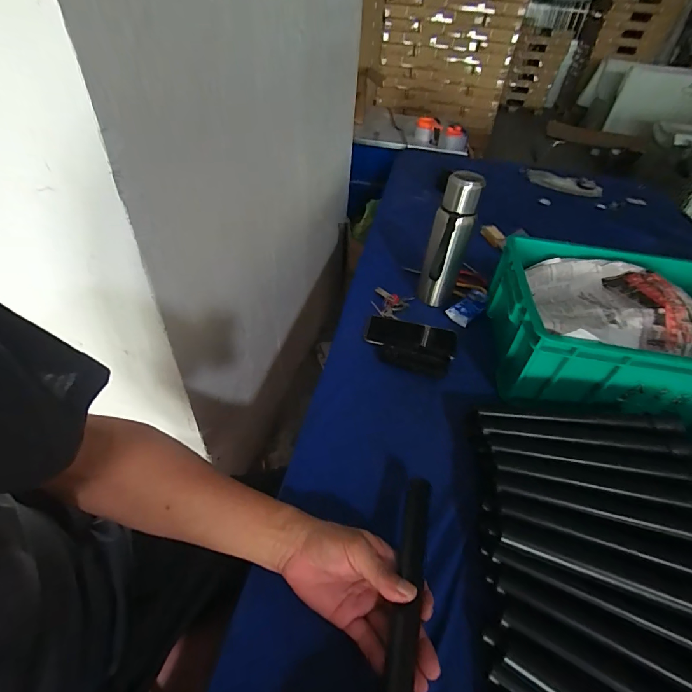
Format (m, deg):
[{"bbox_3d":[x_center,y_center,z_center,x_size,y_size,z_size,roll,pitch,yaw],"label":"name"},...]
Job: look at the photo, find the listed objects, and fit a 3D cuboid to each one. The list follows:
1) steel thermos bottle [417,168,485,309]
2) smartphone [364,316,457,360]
[{"bbox_3d":[0.186,-0.187,0.677,0.070,0.235,0.059,14,43,9],"label":"steel thermos bottle"},{"bbox_3d":[0.116,-0.021,0.662,0.160,0.009,0.079,11,43,5],"label":"smartphone"}]

